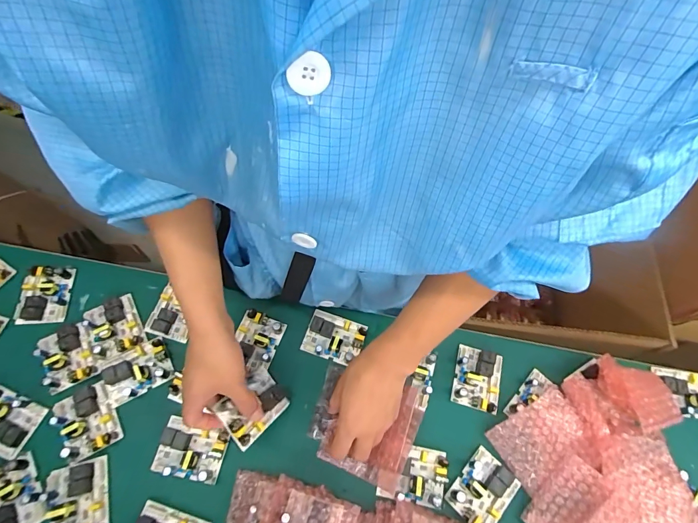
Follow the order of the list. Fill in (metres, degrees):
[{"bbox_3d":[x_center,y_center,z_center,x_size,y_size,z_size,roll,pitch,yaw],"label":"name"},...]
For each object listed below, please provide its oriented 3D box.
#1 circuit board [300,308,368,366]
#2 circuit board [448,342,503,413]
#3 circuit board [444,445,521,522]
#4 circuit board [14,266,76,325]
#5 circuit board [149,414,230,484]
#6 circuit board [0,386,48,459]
[{"bbox_3d":[-0.021,0.104,0.528,0.080,0.021,0.061,18,67,5],"label":"circuit board"},{"bbox_3d":[0.177,0.157,0.517,0.060,0.018,0.080,16,67,4],"label":"circuit board"},{"bbox_3d":[0.164,0.276,0.457,0.059,0.020,0.078,42,71,14],"label":"circuit board"},{"bbox_3d":[-0.428,0.045,0.532,0.061,0.016,0.079,-2,66,-4],"label":"circuit board"},{"bbox_3d":[-0.193,0.228,0.459,0.081,0.025,0.060,13,66,3],"label":"circuit board"},{"bbox_3d":[-0.429,0.193,0.464,0.080,0.018,0.061,21,67,6],"label":"circuit board"}]

